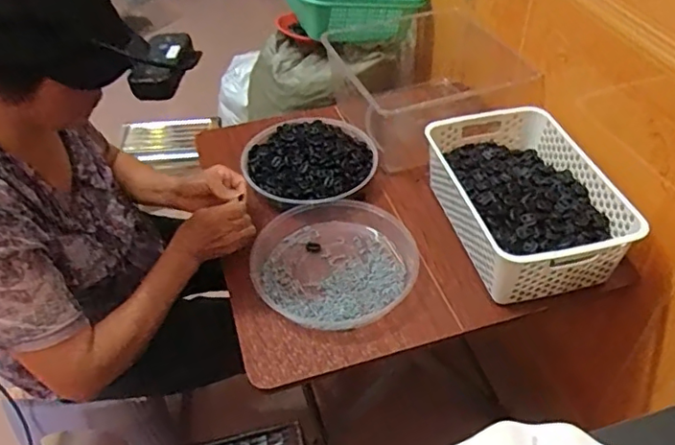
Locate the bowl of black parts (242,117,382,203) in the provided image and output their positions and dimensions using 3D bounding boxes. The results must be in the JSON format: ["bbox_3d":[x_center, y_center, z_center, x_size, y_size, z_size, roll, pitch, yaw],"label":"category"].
[{"bbox_3d":[-0.051,-0.109,0.974,0.206,0.055,0.221,-2,45,2],"label":"bowl of black parts"}]

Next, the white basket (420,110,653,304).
[{"bbox_3d":[0.269,-0.038,0.851,0.201,0.096,0.306,-11,45,-8],"label":"white basket"}]

